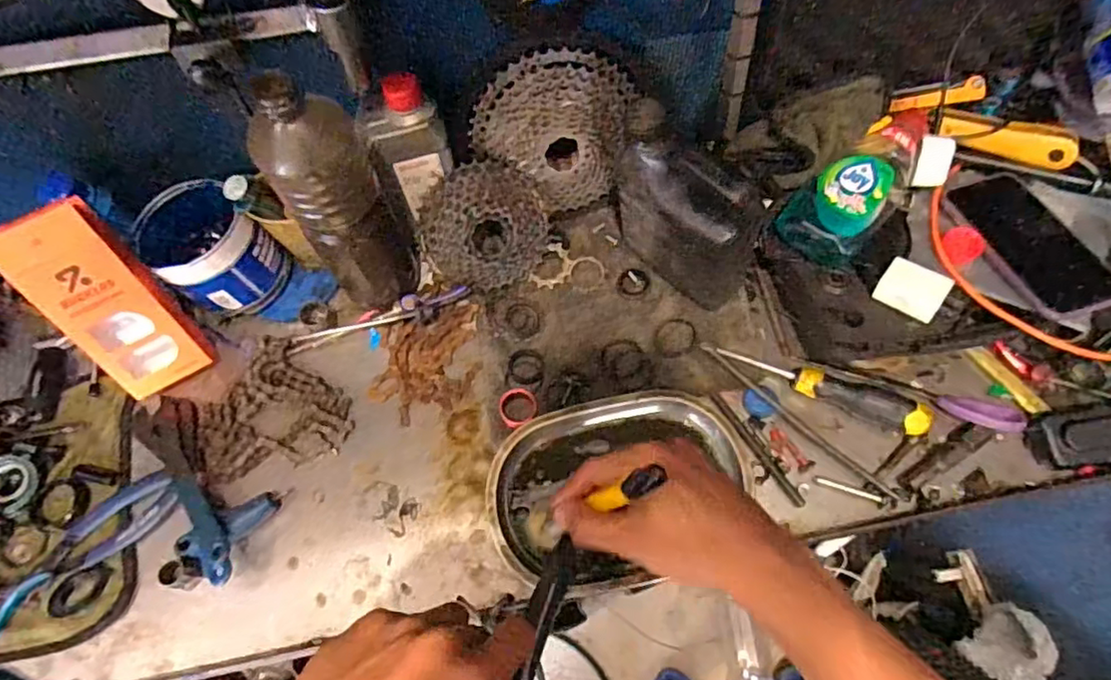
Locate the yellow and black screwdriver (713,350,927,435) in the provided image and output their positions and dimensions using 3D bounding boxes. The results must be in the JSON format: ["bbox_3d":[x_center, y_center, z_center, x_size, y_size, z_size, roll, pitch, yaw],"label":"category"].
[{"bbox_3d":[0.242,0.040,0.556,0.183,0.026,0.024,22,69,12],"label":"yellow and black screwdriver"}]

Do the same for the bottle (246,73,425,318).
[{"bbox_3d":[-0.178,-0.116,0.516,0.081,0.268,0.077,-29,68,-10],"label":"bottle"}]

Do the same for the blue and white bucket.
[{"bbox_3d":[-0.329,-0.086,0.590,0.105,0.081,0.096,-1,66,2],"label":"blue and white bucket"}]

